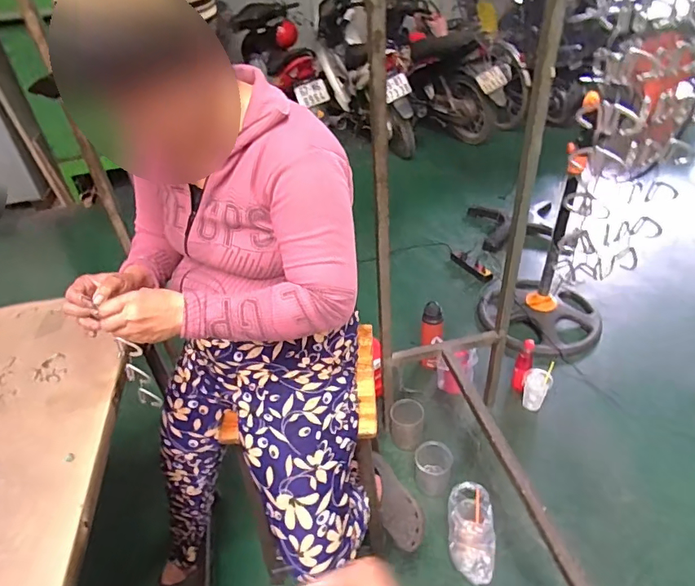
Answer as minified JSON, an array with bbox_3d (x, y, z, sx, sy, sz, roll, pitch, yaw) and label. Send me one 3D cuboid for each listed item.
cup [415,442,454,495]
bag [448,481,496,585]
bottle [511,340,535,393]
[{"bbox_3d":[0.252,0.517,1.350,0.104,0.116,0.101,-3,36,2],"label":"cup"},{"bbox_3d":[0.325,0.615,1.206,0.118,0.083,0.243,0,52,7],"label":"bag"},{"bbox_3d":[0.614,0.269,1.608,0.059,0.202,0.073,7,38,16],"label":"bottle"}]

